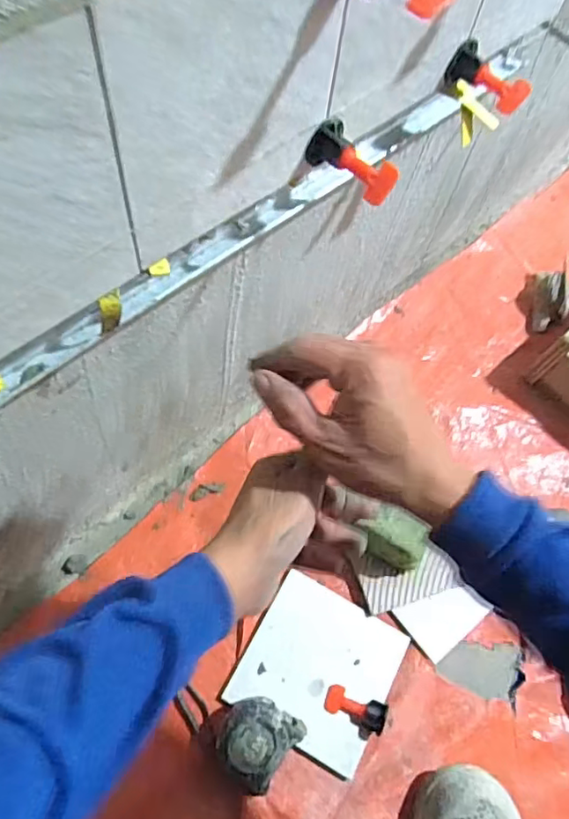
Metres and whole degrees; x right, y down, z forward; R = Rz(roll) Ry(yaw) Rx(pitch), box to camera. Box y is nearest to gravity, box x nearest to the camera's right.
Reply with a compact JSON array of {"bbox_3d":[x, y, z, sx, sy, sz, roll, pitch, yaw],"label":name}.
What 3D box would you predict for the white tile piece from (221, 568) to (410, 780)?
[{"bbox_3d":[0.037,0.269,0.605,0.147,0.011,0.145,28,65,11],"label":"white tile piece"}]

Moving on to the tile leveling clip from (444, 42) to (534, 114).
[{"bbox_3d":[0.152,-0.242,0.428,0.032,0.026,0.059,-35,73,-20],"label":"tile leveling clip"}]

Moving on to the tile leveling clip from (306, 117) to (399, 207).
[{"bbox_3d":[0.045,-0.159,0.374,0.033,0.029,0.058,-36,73,-21],"label":"tile leveling clip"}]

